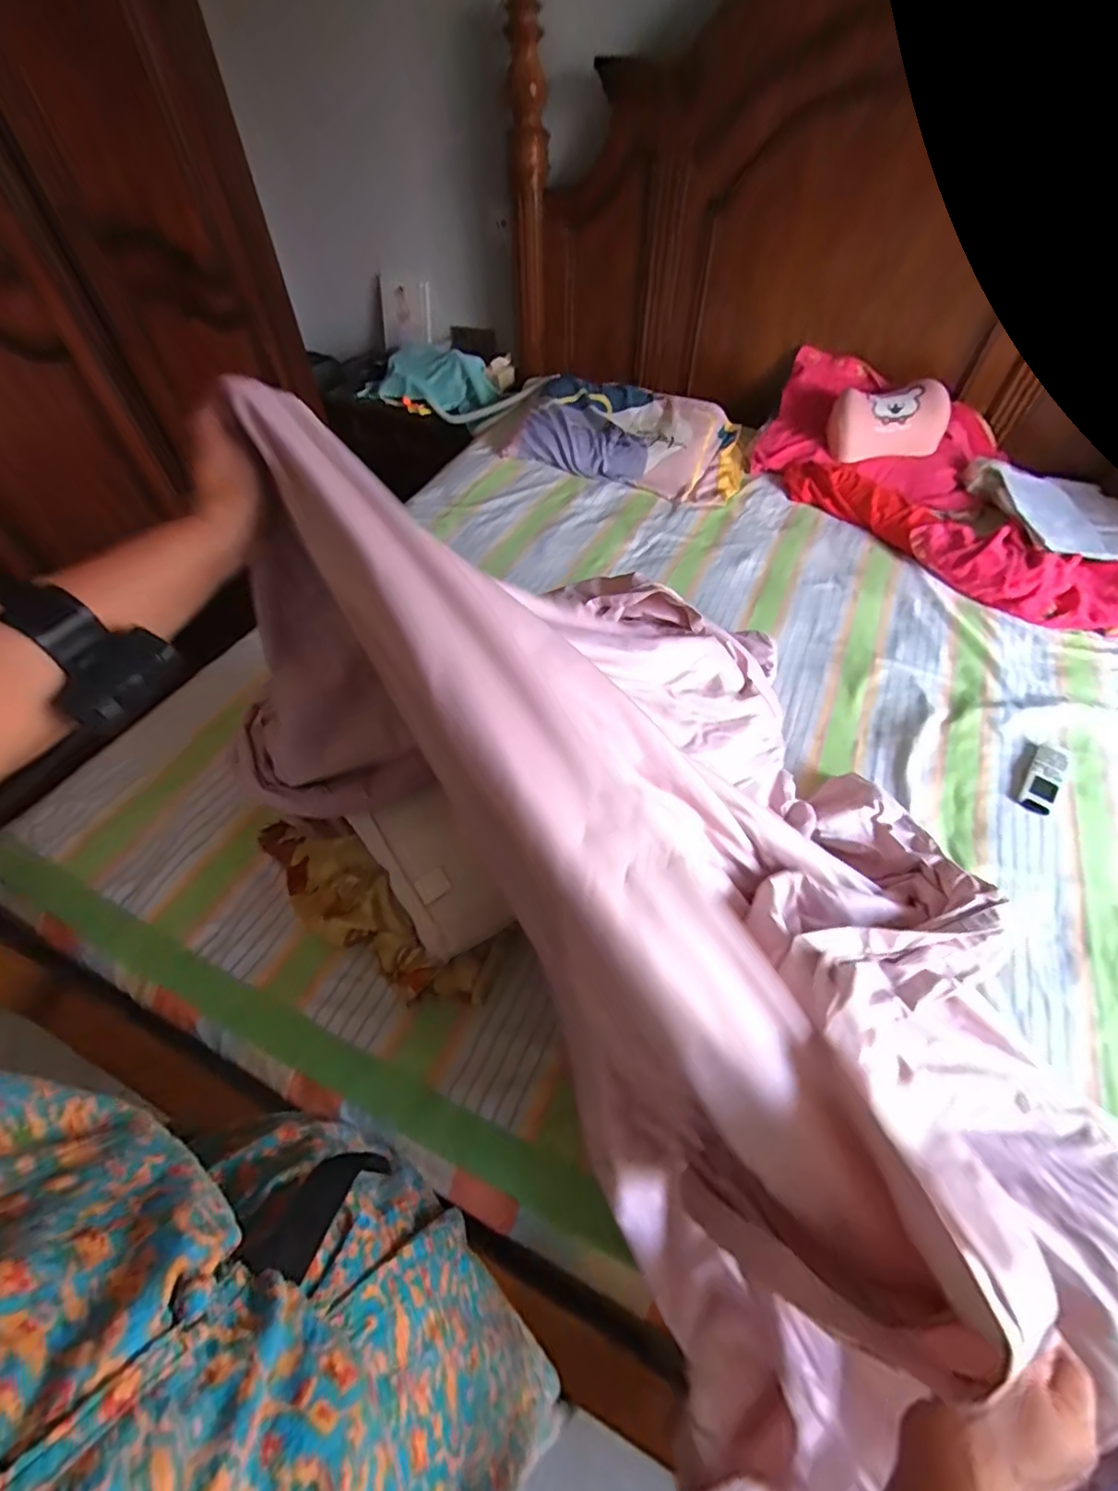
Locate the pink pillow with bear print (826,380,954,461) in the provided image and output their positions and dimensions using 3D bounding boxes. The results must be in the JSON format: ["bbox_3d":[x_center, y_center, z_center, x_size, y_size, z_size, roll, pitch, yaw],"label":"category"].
[{"bbox_3d":[0.859,-0.845,1.478,0.275,0.172,0.081,-1,19,8],"label":"pink pillow with bear print"}]

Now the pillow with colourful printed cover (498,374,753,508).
[{"bbox_3d":[0.200,-0.884,1.604,0.665,0.094,0.385,18,55,14],"label":"pillow with colourful printed cover"}]

